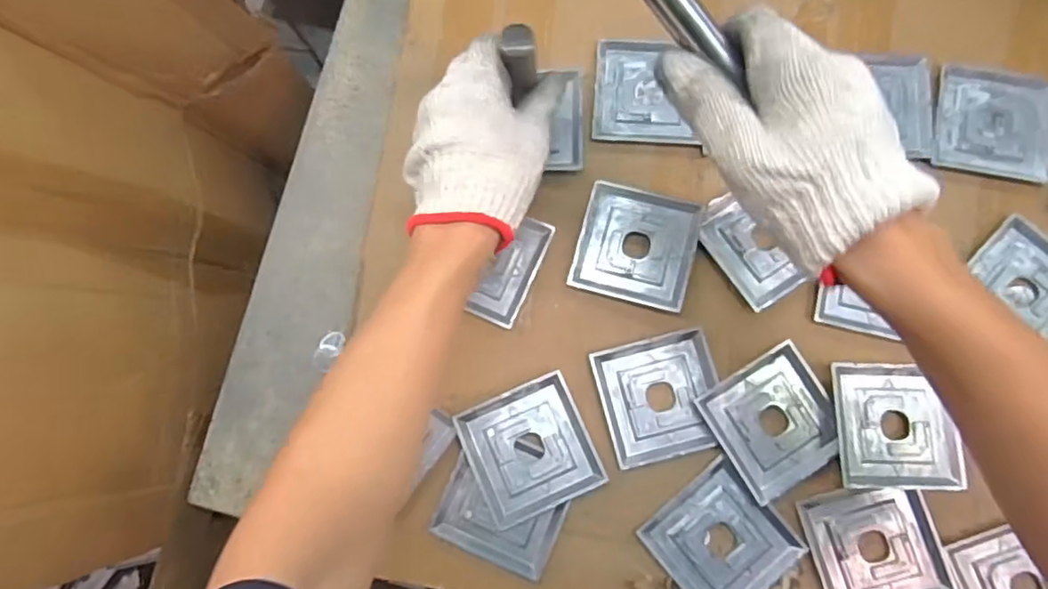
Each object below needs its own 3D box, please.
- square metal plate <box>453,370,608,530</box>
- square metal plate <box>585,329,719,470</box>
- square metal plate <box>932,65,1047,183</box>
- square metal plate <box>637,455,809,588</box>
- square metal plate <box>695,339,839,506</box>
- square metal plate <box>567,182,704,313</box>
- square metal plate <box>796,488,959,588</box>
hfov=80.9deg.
[{"bbox_3d":[0.005,0.117,0.463,0.088,0.009,0.089,-24,80,-2],"label":"square metal plate"},{"bbox_3d":[0.105,0.078,0.469,0.087,0.011,0.089,-14,80,0],"label":"square metal plate"},{"bbox_3d":[0.380,-0.142,0.491,0.091,0.013,0.095,14,81,5],"label":"square metal plate"},{"bbox_3d":[0.145,0.182,0.452,0.087,0.011,0.089,-41,81,-5],"label":"square metal plate"},{"bbox_3d":[0.188,0.095,0.460,0.087,0.008,0.087,-32,80,-3],"label":"square metal plate"},{"bbox_3d":[0.090,-0.039,0.491,0.090,0.012,0.088,16,81,5],"label":"square metal plate"},{"bbox_3d":[0.256,0.183,0.443,0.090,0.007,0.090,-16,80,0],"label":"square metal plate"}]

